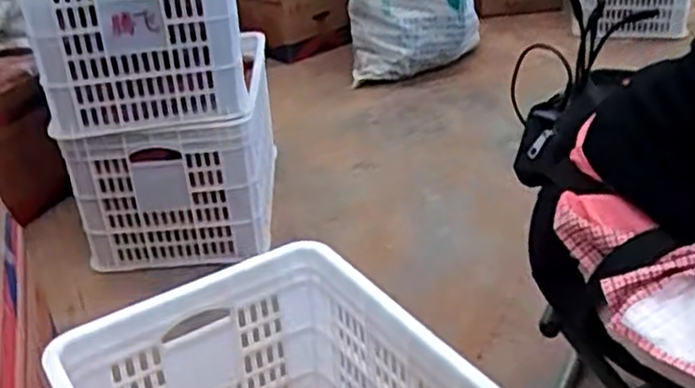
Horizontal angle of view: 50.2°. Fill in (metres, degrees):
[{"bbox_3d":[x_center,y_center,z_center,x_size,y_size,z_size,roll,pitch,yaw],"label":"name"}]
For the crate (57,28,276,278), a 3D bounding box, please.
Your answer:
[{"bbox_3d":[-0.339,-0.091,1.559,0.349,0.302,0.454,-4,30,1],"label":"crate"}]

